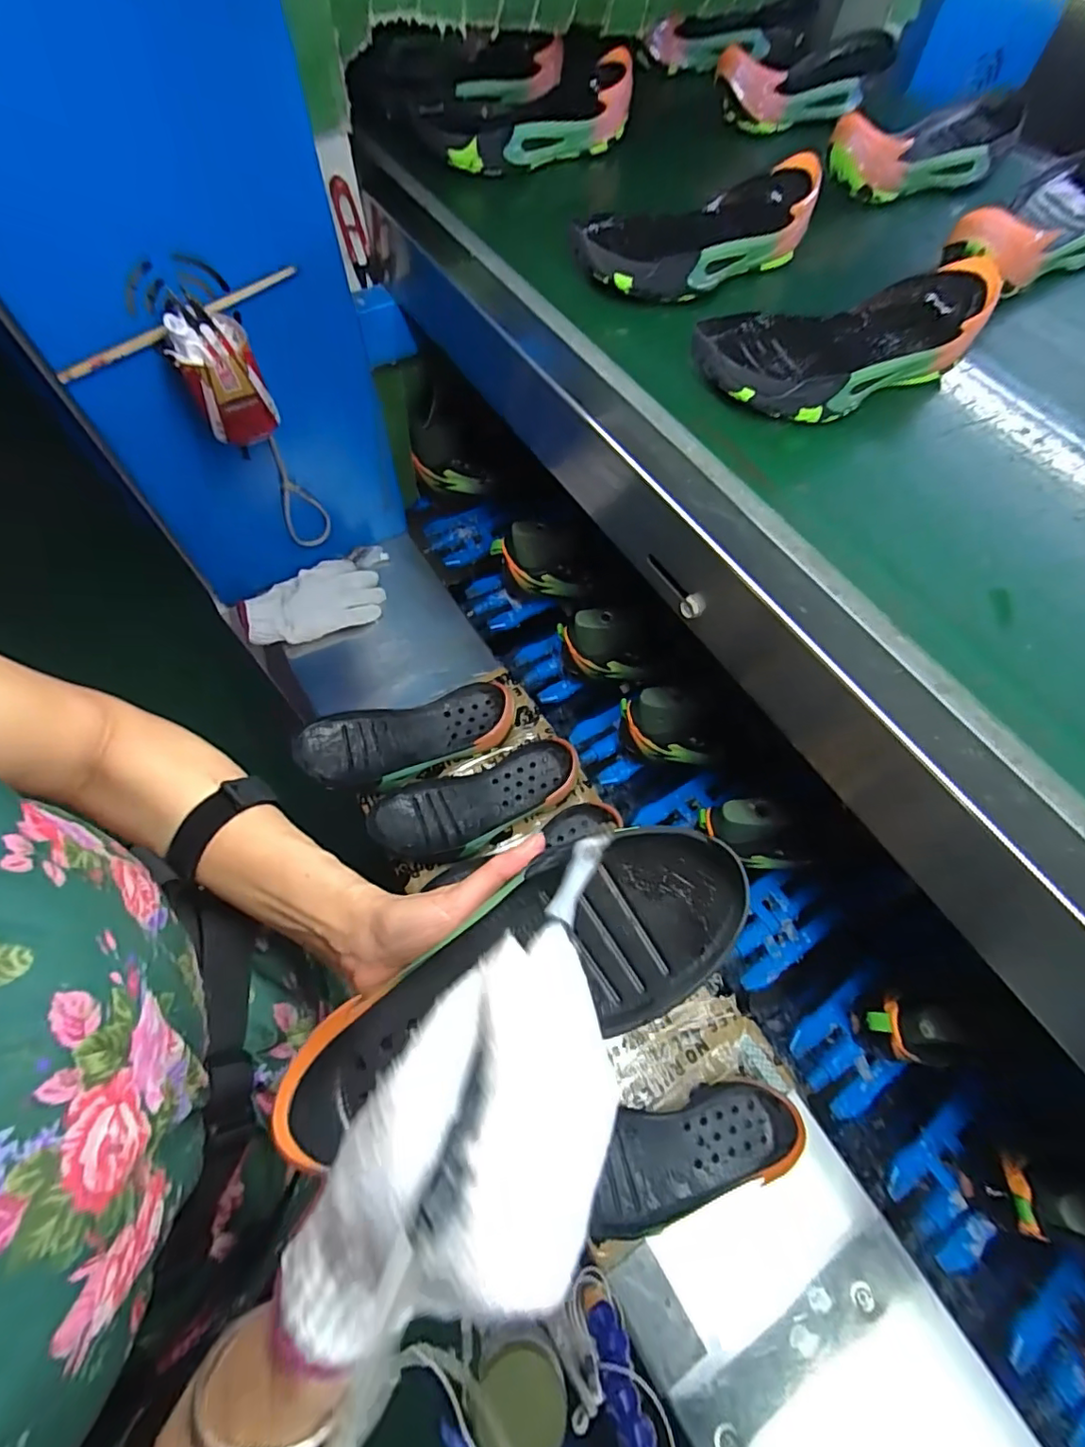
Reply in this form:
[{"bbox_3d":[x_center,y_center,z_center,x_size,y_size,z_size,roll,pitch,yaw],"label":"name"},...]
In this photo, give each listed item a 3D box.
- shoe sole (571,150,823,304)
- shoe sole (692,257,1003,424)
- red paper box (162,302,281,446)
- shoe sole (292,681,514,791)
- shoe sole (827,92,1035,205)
[{"bbox_3d":[0.135,-0.419,0.489,0.232,0.047,0.095,-32,71,-16],"label":"shoe sole"},{"bbox_3d":[0.229,-0.279,0.425,0.252,0.045,0.095,-16,62,-8],"label":"shoe sole"},{"bbox_3d":[-0.300,-0.325,0.534,0.067,0.106,0.055,-27,64,-13],"label":"red paper box"},{"bbox_3d":[-0.158,0.020,0.682,0.252,0.045,0.097,-15,62,-7],"label":"shoe sole"},{"bbox_3d":[0.396,-0.579,0.579,0.239,0.056,0.086,-28,64,-14],"label":"shoe sole"}]

